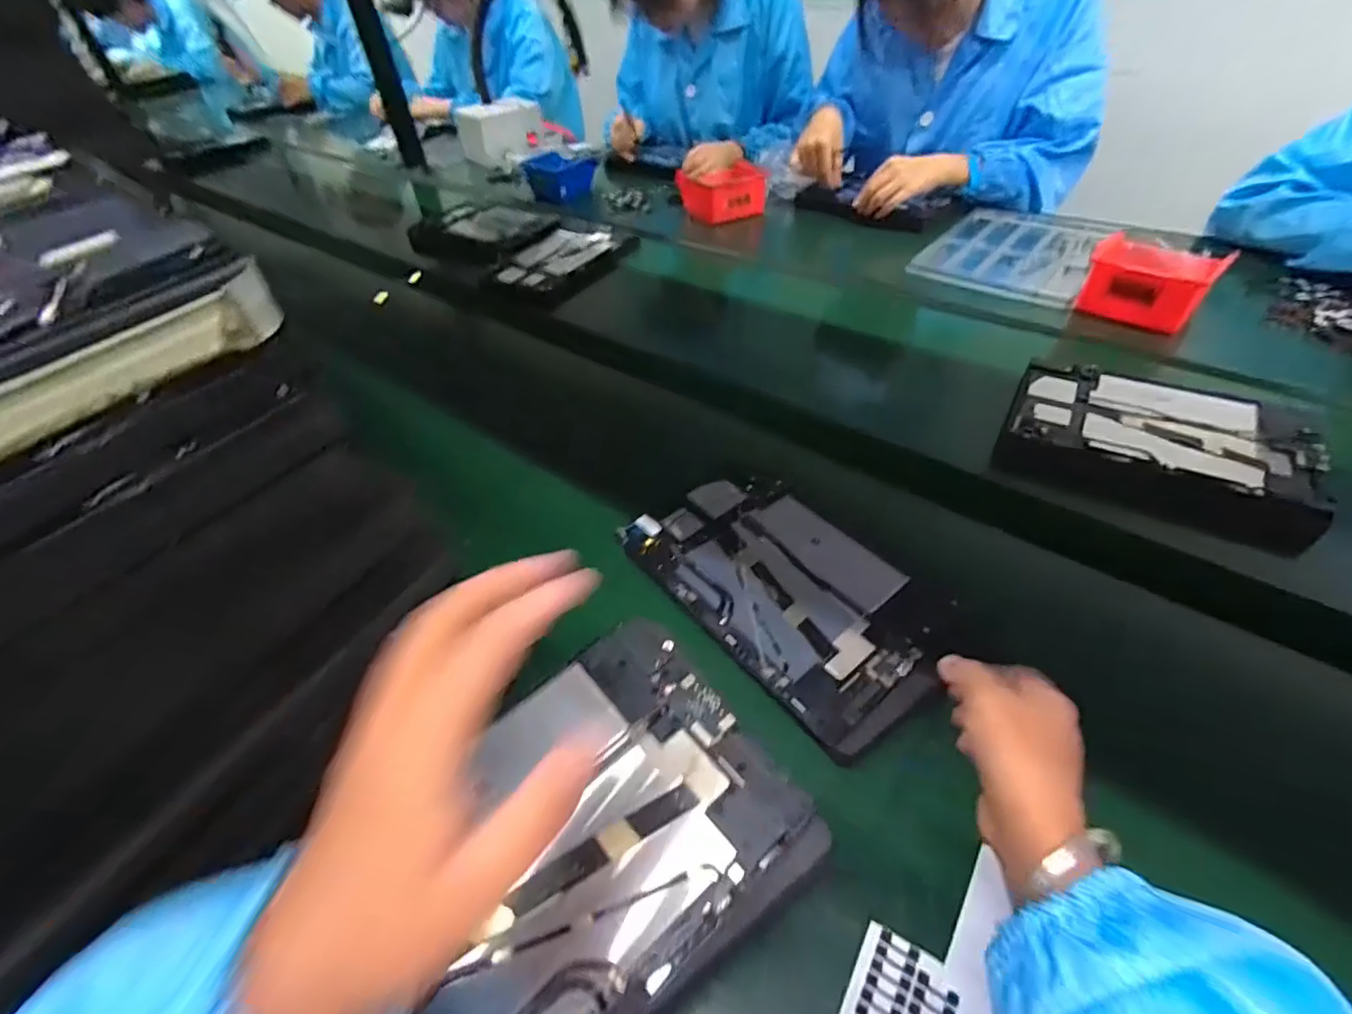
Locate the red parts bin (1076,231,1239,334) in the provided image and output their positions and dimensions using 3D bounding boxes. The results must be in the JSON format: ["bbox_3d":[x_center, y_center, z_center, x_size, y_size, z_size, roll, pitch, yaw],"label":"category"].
[{"bbox_3d":[0.571,-0.269,0.701,0.135,0.062,0.114,32,57,31],"label":"red parts bin"}]

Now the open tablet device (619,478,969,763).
[{"bbox_3d":[0.087,0.059,0.456,0.156,0.014,0.244,-33,52,-23],"label":"open tablet device"}]

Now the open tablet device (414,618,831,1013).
[{"bbox_3d":[-0.062,0.165,0.269,0.234,0.011,0.154,-33,52,-23],"label":"open tablet device"}]

